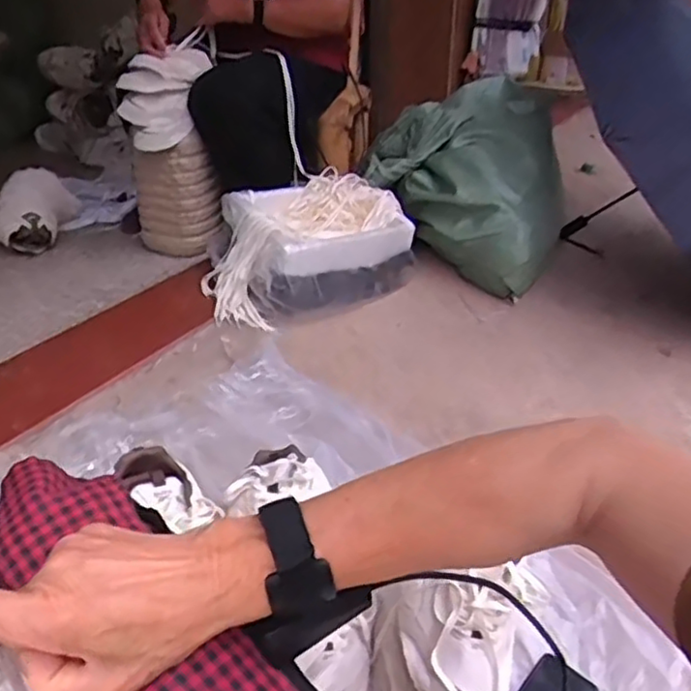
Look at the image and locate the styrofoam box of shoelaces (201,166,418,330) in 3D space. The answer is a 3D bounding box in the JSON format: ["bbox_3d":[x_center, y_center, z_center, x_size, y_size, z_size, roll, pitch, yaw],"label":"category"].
[{"bbox_3d":[-0.083,-0.211,1.467,0.438,0.202,0.247,-18,36,-28],"label":"styrofoam box of shoelaces"}]

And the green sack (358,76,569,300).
[{"bbox_3d":[0.291,-0.406,1.677,0.491,0.364,0.384,15,34,22],"label":"green sack"}]

